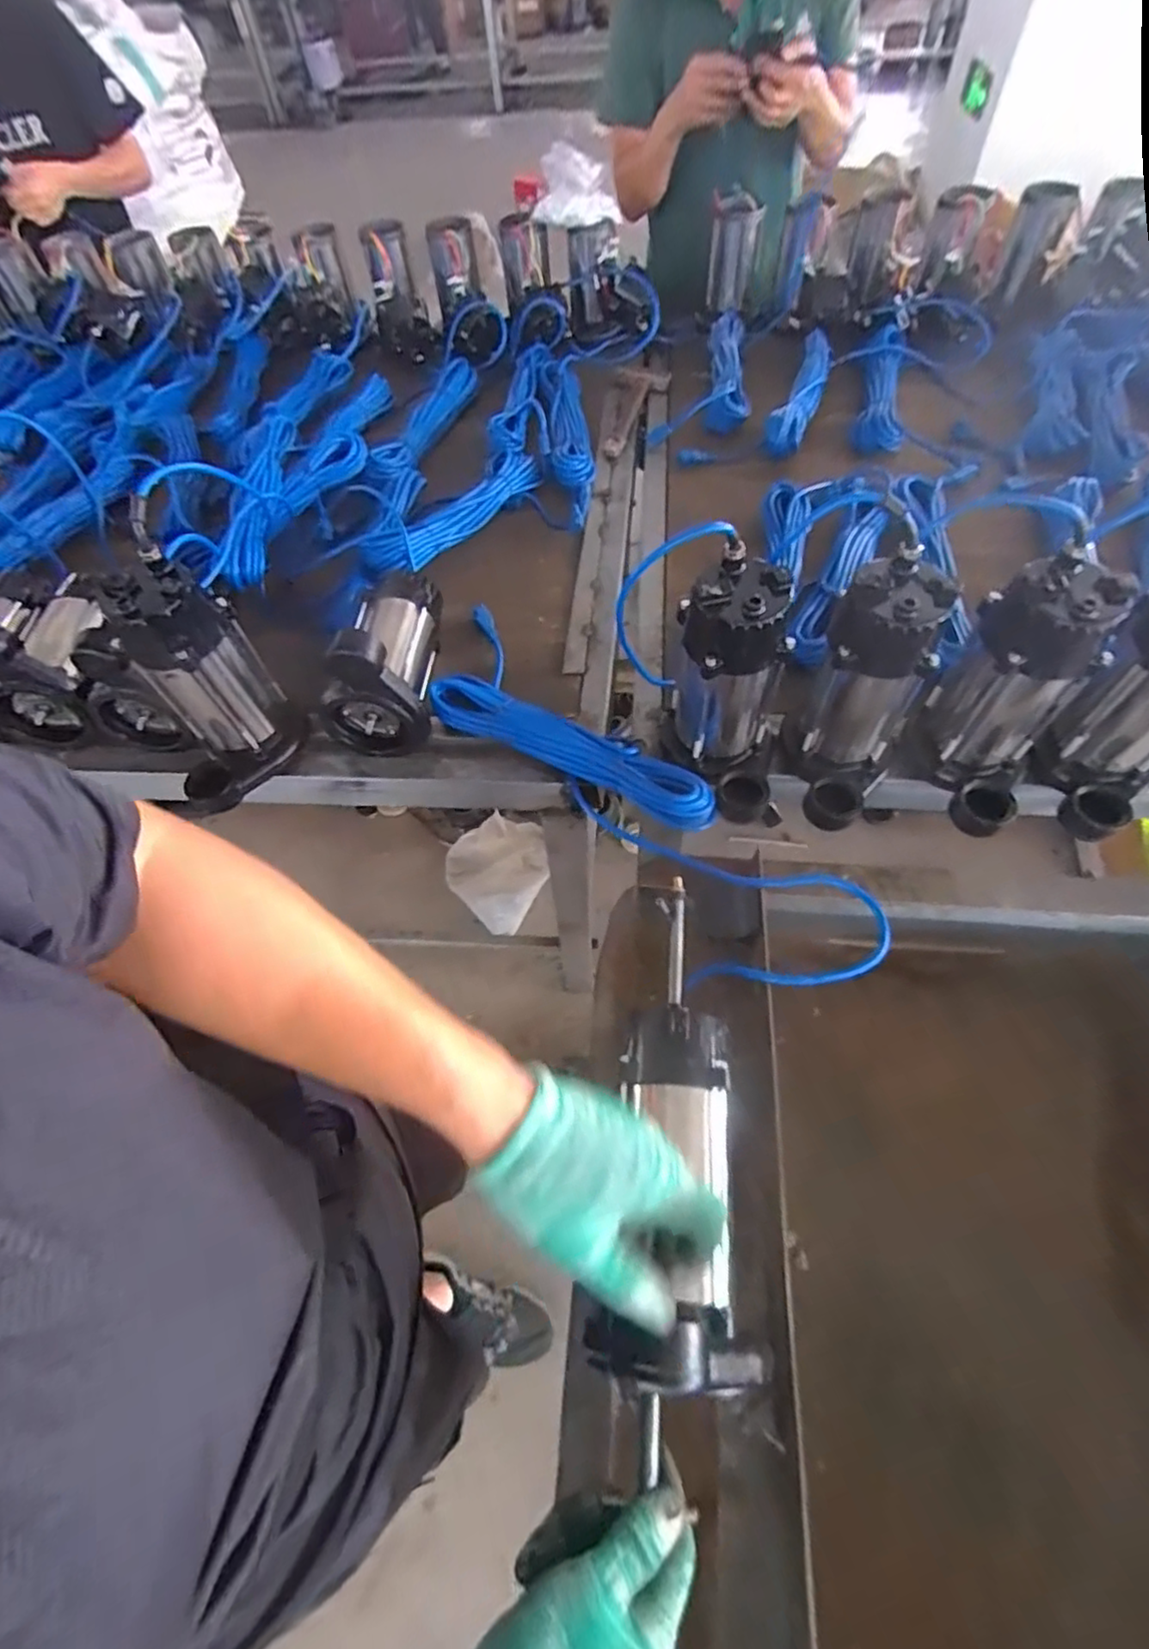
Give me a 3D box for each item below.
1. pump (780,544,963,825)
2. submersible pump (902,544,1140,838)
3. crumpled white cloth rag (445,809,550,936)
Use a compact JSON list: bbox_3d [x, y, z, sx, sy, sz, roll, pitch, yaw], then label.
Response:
[{"bbox_3d":[0.271,-0.121,0.616,0.113,0.207,0.132,20,62,15],"label":"pump"},{"bbox_3d":[0.408,-0.111,0.611,0.118,0.226,0.128,26,64,19],"label":"submersible pump"},{"bbox_3d":[-0.181,0.096,1.467,0.215,0.169,0.200,38,68,24],"label":"crumpled white cloth rag"}]

